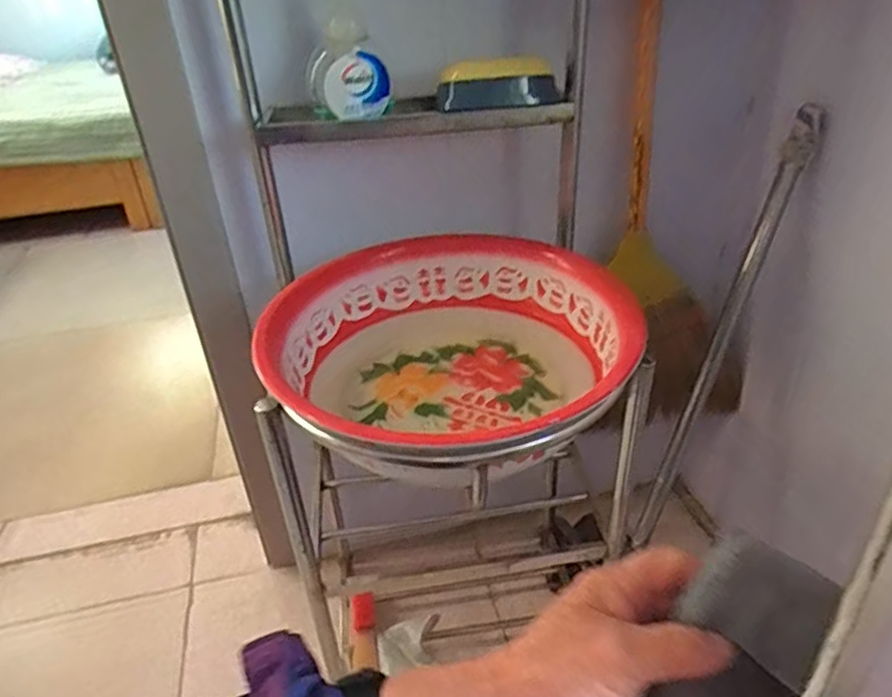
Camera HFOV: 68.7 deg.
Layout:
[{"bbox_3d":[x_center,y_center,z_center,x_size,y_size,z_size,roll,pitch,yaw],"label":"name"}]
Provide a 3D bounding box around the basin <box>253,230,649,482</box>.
[{"bbox_3d":[0.006,0.007,0.705,0.352,0.144,0.374,-2,33,1],"label":"basin"}]

